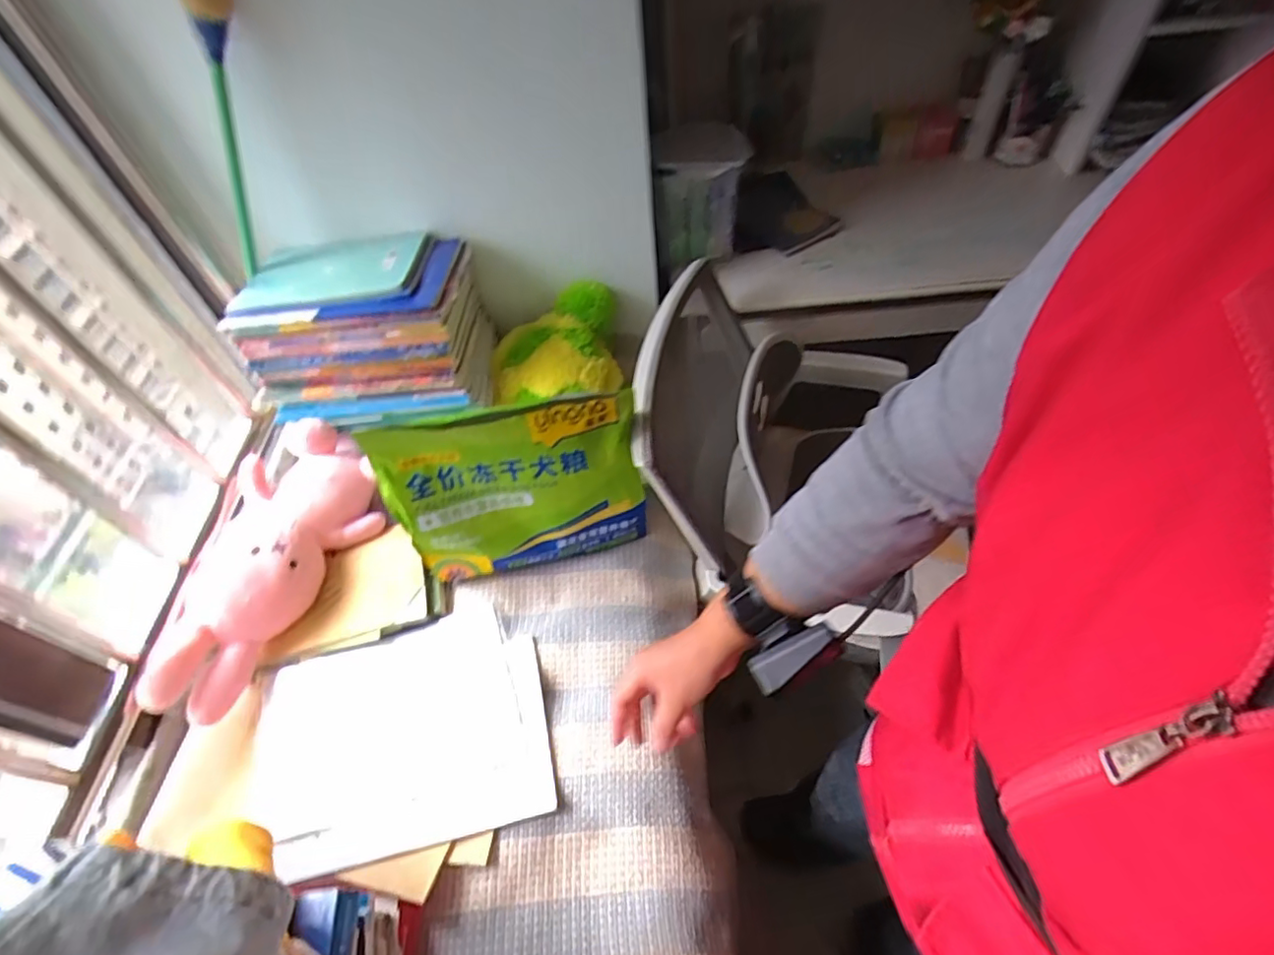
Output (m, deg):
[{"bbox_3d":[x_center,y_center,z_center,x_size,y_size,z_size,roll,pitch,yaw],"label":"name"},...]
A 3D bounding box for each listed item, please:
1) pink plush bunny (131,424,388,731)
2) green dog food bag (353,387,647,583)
[{"bbox_3d":[-0.463,0.086,0.790,0.157,0.096,0.416,-5,52,1],"label":"pink plush bunny"},{"bbox_3d":[-0.145,0.023,0.744,0.305,0.258,0.068,-13,52,-5],"label":"green dog food bag"}]

